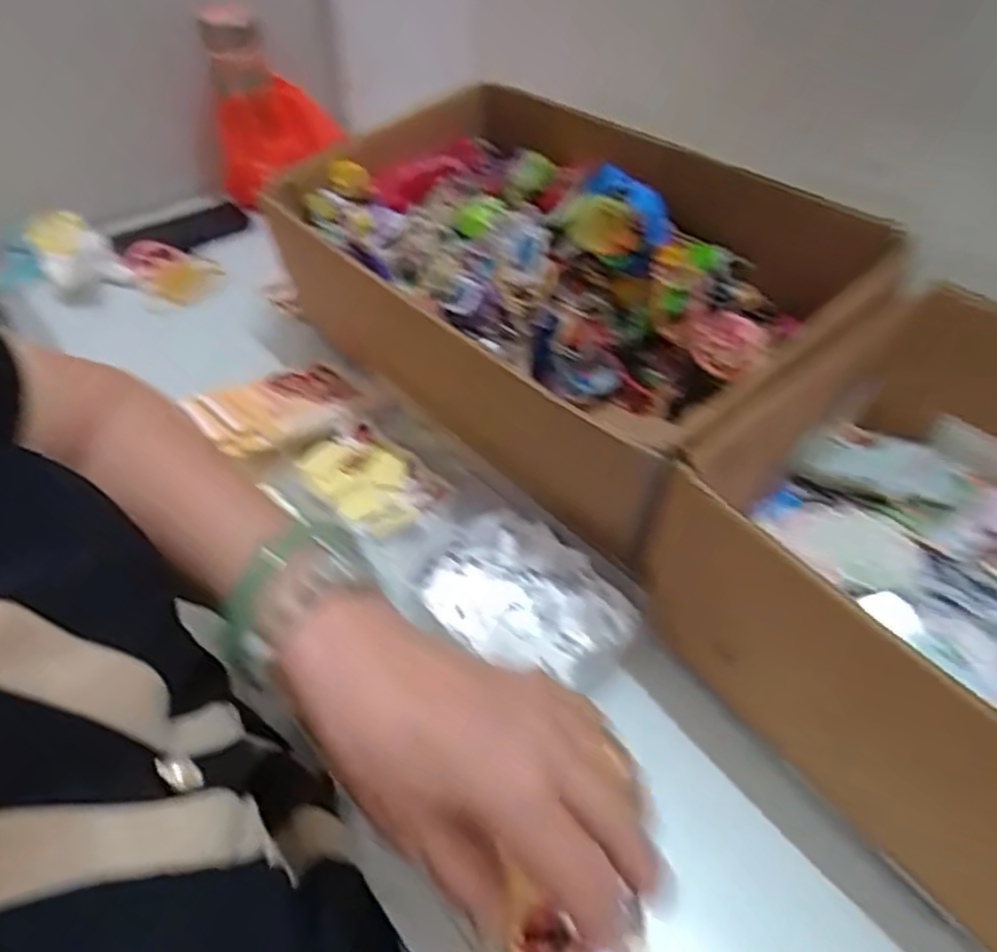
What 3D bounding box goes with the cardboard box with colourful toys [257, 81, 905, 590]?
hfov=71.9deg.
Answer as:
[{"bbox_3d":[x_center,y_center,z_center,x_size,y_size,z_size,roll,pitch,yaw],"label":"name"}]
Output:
[{"bbox_3d":[0.051,-0.156,0.574,0.315,0.155,0.424,-35,57,-28],"label":"cardboard box with colourful toys"}]

